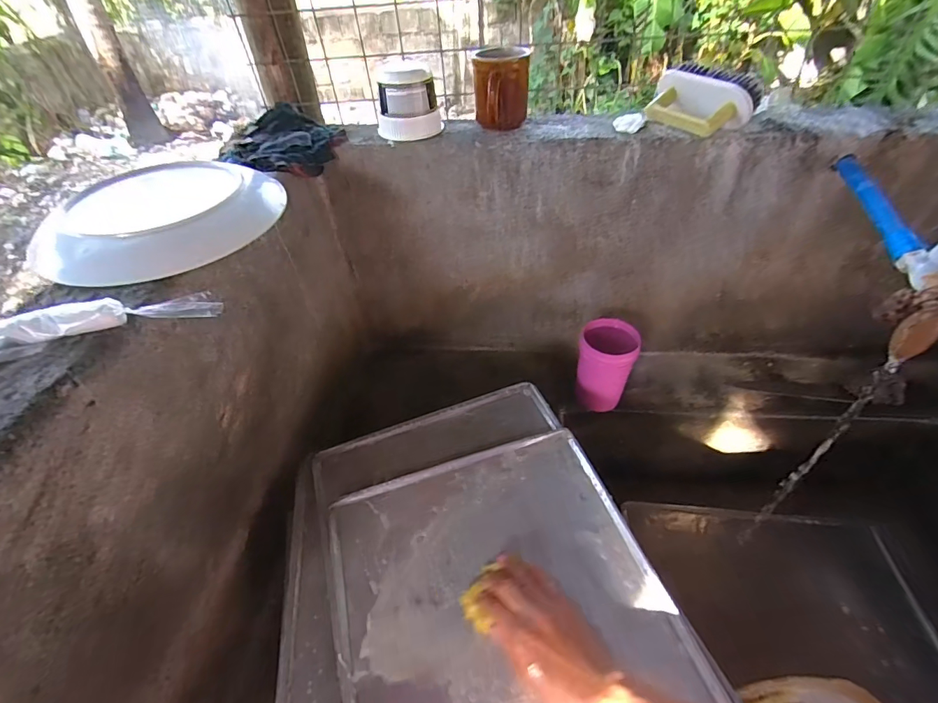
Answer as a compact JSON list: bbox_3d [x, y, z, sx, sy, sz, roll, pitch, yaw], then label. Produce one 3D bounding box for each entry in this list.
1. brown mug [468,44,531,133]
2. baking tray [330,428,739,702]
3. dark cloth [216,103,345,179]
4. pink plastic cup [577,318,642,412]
[{"bbox_3d":[0.044,-0.348,0.583,0.077,0.085,0.089,-7,45,-2],"label":"brown mug"},{"bbox_3d":[0.049,0.289,0.418,0.320,0.014,0.427,-15,46,-10],"label":"baking tray"},{"bbox_3d":[-0.263,-0.289,0.612,0.132,0.050,0.162,24,52,25],"label":"dark cloth"},{"bbox_3d":[0.221,0.023,0.709,0.089,0.140,0.074,11,47,15],"label":"pink plastic cup"}]

